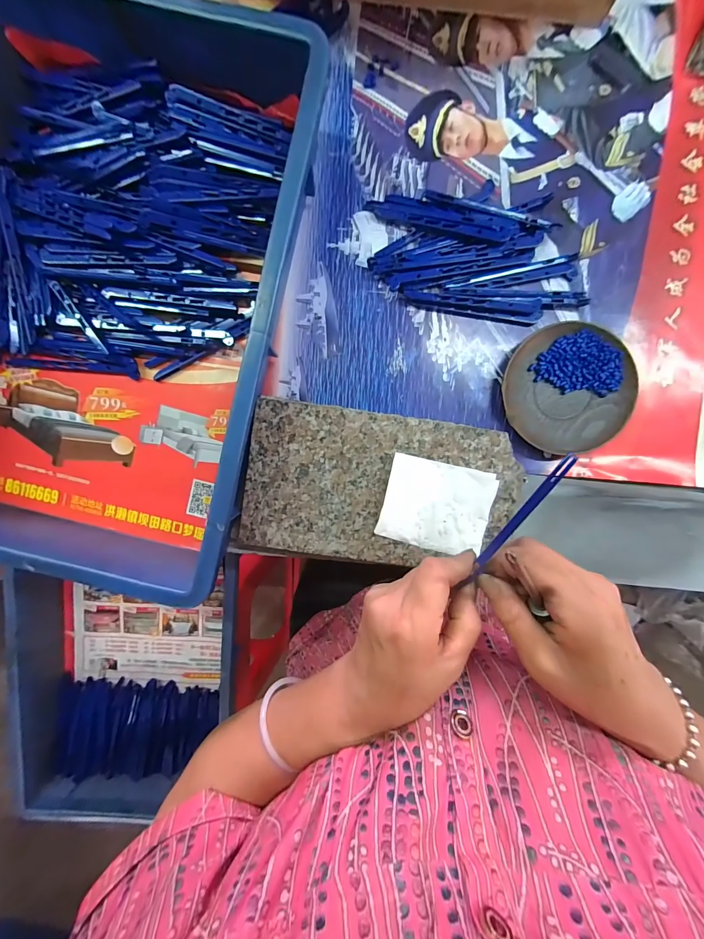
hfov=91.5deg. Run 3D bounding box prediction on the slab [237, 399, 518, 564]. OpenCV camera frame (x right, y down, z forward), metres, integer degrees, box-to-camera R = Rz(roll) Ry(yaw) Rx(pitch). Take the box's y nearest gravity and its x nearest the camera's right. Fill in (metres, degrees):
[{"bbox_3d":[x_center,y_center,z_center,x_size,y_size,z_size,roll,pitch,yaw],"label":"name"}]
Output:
[{"bbox_3d":[0.025,0.017,0.317,0.237,0.025,0.131,8,93,1],"label":"slab"}]

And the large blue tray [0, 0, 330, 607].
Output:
[{"bbox_3d":[-0.199,-0.136,0.288,0.280,0.077,0.419,13,93,0],"label":"large blue tray"}]

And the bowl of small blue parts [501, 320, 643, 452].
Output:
[{"bbox_3d":[0.195,-0.073,0.312,0.112,0.019,0.113,0,93,1],"label":"bowl of small blue parts"}]

